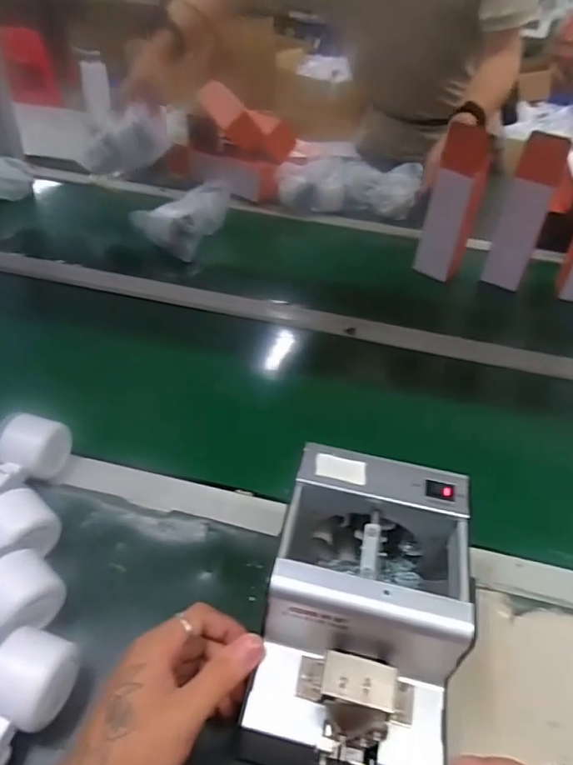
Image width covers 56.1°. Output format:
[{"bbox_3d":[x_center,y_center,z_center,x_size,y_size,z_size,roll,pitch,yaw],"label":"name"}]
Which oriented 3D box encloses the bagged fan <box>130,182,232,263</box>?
[{"bbox_3d":[-0.176,-0.289,0.946,0.095,0.065,0.174,17,43,13],"label":"bagged fan"}]

